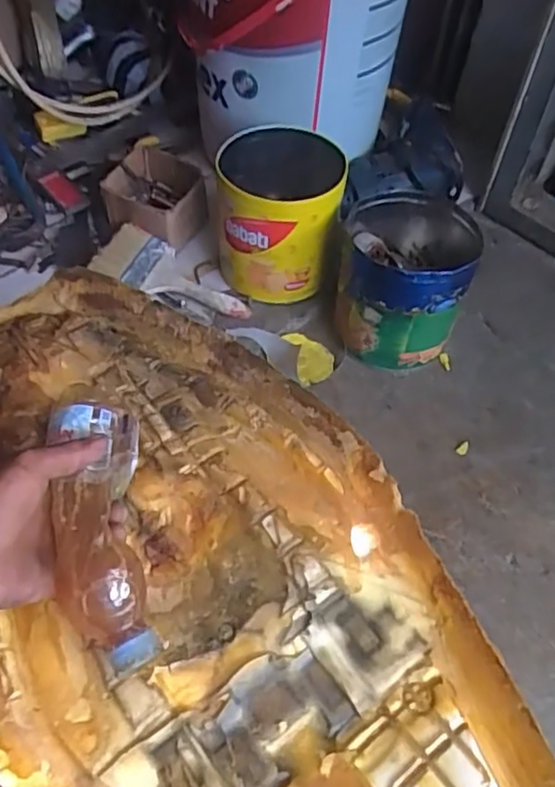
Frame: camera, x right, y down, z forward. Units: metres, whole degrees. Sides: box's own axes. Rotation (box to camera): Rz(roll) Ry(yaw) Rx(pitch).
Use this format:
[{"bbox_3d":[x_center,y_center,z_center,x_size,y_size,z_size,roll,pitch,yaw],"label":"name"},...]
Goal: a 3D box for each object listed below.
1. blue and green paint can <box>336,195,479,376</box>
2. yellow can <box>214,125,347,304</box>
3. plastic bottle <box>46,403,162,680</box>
[{"bbox_3d":[0.147,-0.137,0.771,0.145,0.143,0.152,10,54,2],"label":"blue and green paint can"},{"bbox_3d":[0.002,-0.218,0.799,0.139,0.158,0.141,2,54,-3],"label":"yellow can"},{"bbox_3d":[-0.125,0.098,0.460,0.060,0.064,0.191,-8,59,-10],"label":"plastic bottle"}]

